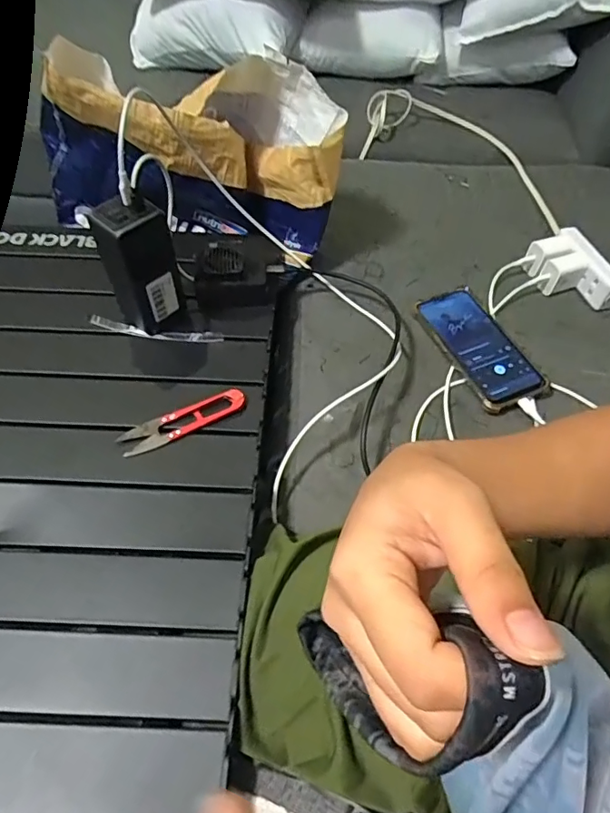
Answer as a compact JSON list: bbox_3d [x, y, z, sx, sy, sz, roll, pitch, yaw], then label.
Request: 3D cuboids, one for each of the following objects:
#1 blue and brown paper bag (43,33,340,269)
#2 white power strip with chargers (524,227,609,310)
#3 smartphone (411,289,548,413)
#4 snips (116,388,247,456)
[{"bbox_3d":[-0.134,-0.307,0.615,0.349,0.182,0.152,5,55,2],"label":"blue and brown paper bag"},{"bbox_3d":[0.327,-0.166,0.651,0.073,0.045,0.101,-16,57,-13],"label":"white power strip with chargers"},{"bbox_3d":[0.197,-0.070,0.592,0.086,0.017,0.164,-19,58,-15],"label":"smartphone"},{"bbox_3d":[-0.112,0.013,0.491,0.118,0.016,0.027,-22,58,-16],"label":"snips"}]

